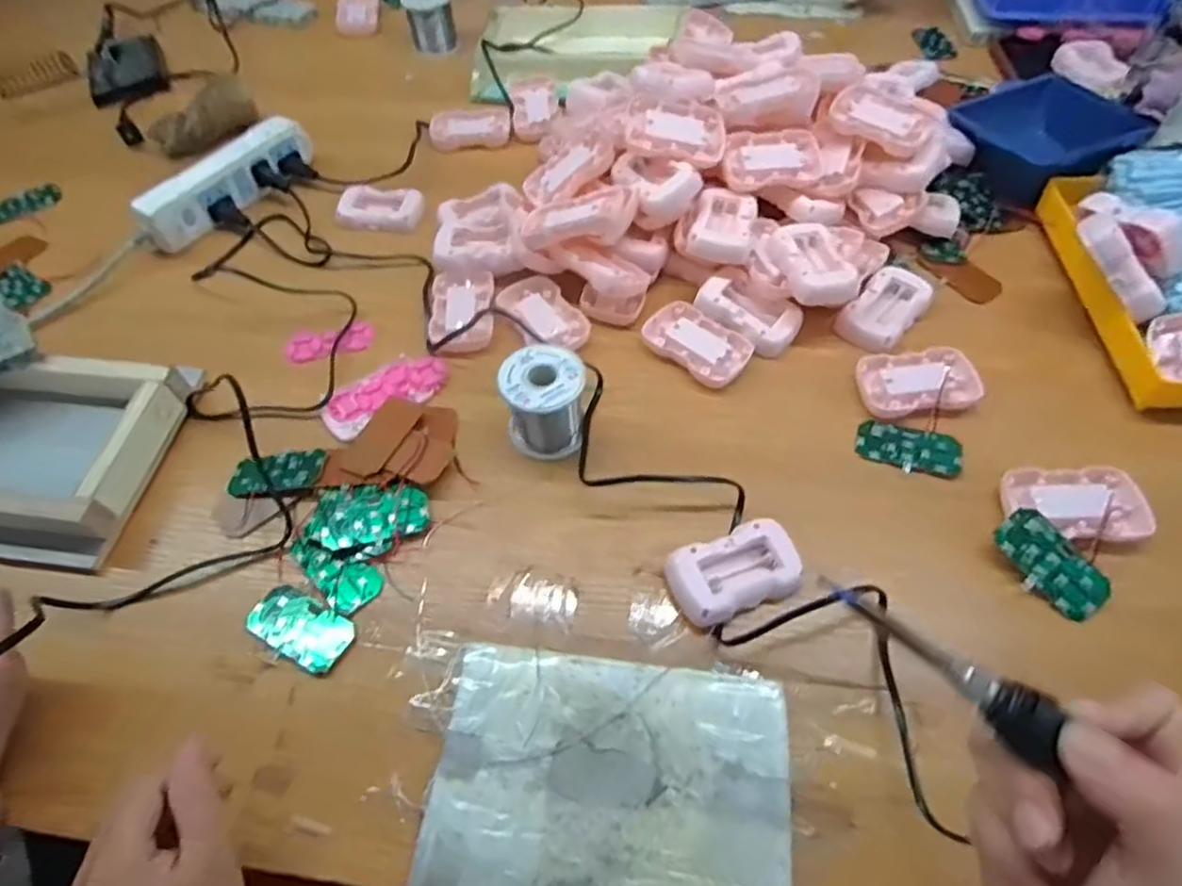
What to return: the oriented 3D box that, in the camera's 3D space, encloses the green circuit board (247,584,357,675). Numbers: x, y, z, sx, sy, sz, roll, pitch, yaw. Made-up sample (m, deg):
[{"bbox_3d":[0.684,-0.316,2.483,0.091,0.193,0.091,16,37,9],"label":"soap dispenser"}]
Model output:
[{"bbox_3d":[-0.192,0.122,0.450,0.073,0.004,0.037,24,61,18],"label":"green circuit board"}]

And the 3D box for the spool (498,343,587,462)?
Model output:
[{"bbox_3d":[-0.034,-0.030,0.511,0.061,0.067,0.058,-1,56,2],"label":"spool"}]

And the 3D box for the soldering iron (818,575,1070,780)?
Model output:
[{"bbox_3d":[0.175,0.113,0.225,0.205,0.013,0.018,34,65,13],"label":"soldering iron"}]

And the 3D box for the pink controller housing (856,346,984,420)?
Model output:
[{"bbox_3d":[0.255,-0.048,0.527,0.091,0.016,0.055,-6,56,-1],"label":"pink controller housing"}]

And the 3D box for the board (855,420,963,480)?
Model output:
[{"bbox_3d":[0.238,0.004,0.509,0.072,0.004,0.037,13,58,11],"label":"board"}]

